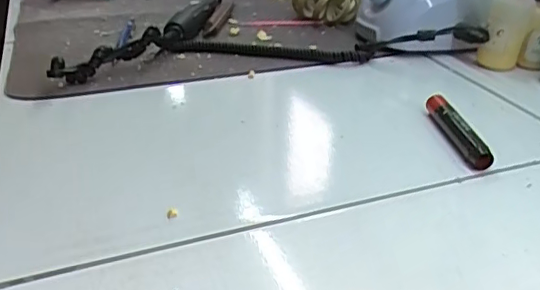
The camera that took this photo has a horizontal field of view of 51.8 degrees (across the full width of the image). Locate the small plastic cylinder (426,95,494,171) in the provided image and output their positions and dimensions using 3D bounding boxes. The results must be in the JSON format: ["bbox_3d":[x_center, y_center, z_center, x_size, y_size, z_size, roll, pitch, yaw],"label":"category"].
[{"bbox_3d":[0.133,-0.012,0.393,0.013,0.017,0.095,-3,29,-4],"label":"small plastic cylinder"}]

